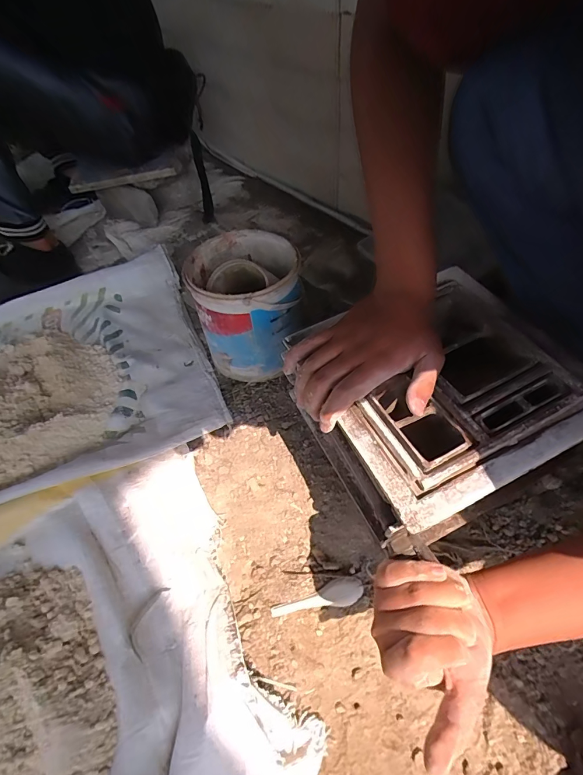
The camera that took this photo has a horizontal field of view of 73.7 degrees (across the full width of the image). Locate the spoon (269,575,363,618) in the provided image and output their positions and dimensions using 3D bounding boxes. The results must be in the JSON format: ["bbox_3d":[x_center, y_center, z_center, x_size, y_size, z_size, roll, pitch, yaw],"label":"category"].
[{"bbox_3d":[0.033,0.260,0.473,0.112,0.013,0.030,-18,54,-10],"label":"spoon"}]

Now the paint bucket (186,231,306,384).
[{"bbox_3d":[-0.075,-0.138,0.676,0.164,0.194,0.179,-2,53,2],"label":"paint bucket"}]

